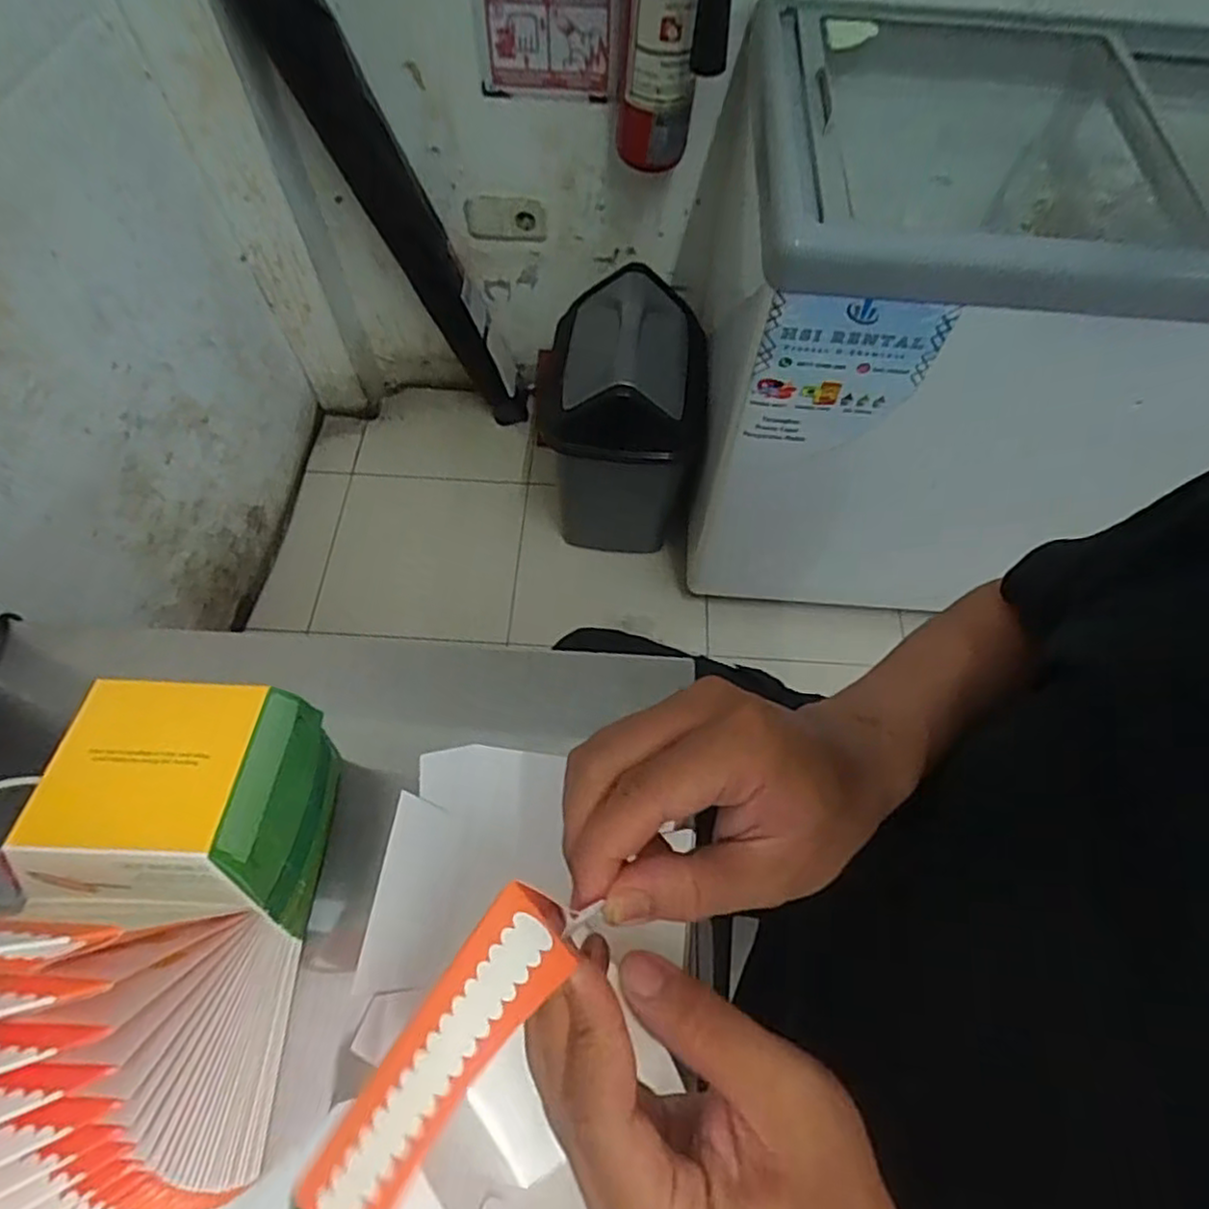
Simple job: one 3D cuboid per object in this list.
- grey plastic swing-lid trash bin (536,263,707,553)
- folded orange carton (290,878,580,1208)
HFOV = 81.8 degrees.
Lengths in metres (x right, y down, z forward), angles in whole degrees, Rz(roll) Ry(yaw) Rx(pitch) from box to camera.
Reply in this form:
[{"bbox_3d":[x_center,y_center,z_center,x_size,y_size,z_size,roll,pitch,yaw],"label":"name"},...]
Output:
[{"bbox_3d":[0.028,-0.346,1.320,0.276,0.455,0.298,3,62,-1],"label":"grey plastic swing-lid trash bin"},{"bbox_3d":[-0.057,0.151,0.217,0.032,0.025,0.132,32,73,14],"label":"folded orange carton"}]

